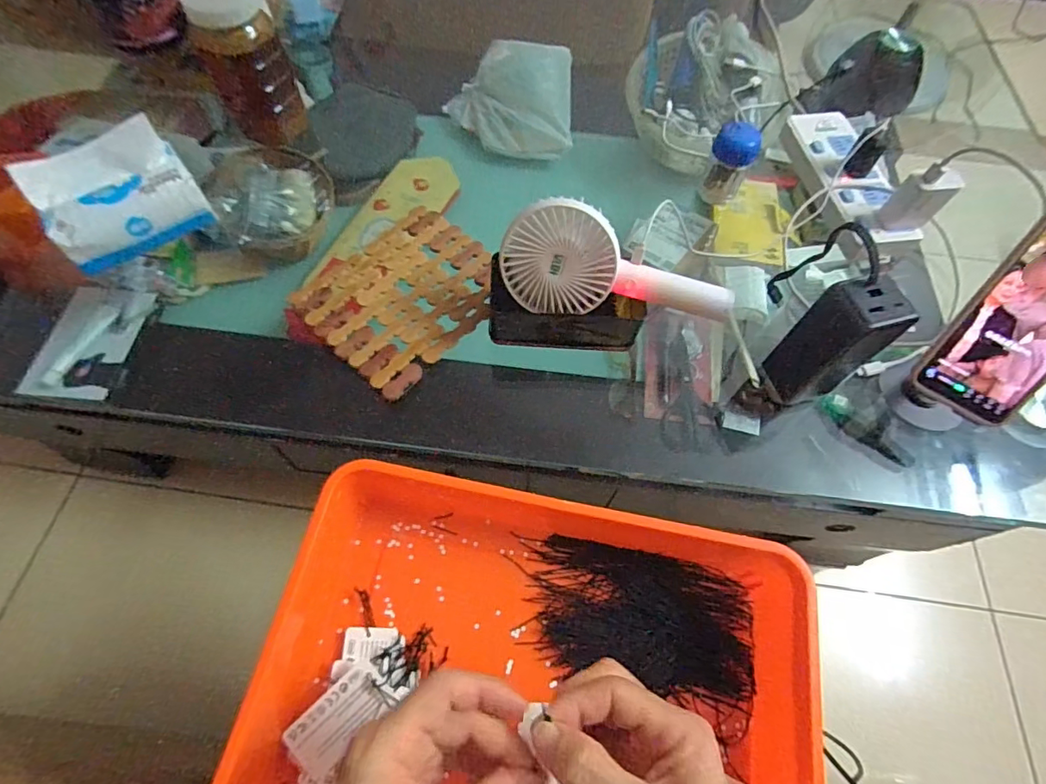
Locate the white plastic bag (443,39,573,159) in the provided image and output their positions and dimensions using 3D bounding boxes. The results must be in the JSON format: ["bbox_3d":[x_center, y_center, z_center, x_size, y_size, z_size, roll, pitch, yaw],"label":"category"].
[{"bbox_3d":[-0.025,-0.535,0.910,0.221,0.077,0.253,1,63,-1],"label":"white plastic bag"}]

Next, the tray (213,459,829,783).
[{"bbox_3d":[0.008,0.174,0.304,0.304,0.088,0.229,11,63,4],"label":"tray"}]

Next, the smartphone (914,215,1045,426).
[{"bbox_3d":[0.405,-0.057,0.409,0.080,0.012,0.169,37,109,16],"label":"smartphone"}]

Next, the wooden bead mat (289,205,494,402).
[{"bbox_3d":[-0.119,-0.105,0.532,0.163,0.009,0.193,39,68,17],"label":"wooden bead mat"}]

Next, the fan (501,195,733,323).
[{"bbox_3d":[0.082,-0.115,0.449,0.196,0.095,0.040,7,31,3],"label":"fan"}]

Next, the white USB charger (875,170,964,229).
[{"bbox_3d":[0.421,-0.202,0.541,0.052,0.062,0.025,8,63,2],"label":"white USB charger"}]

